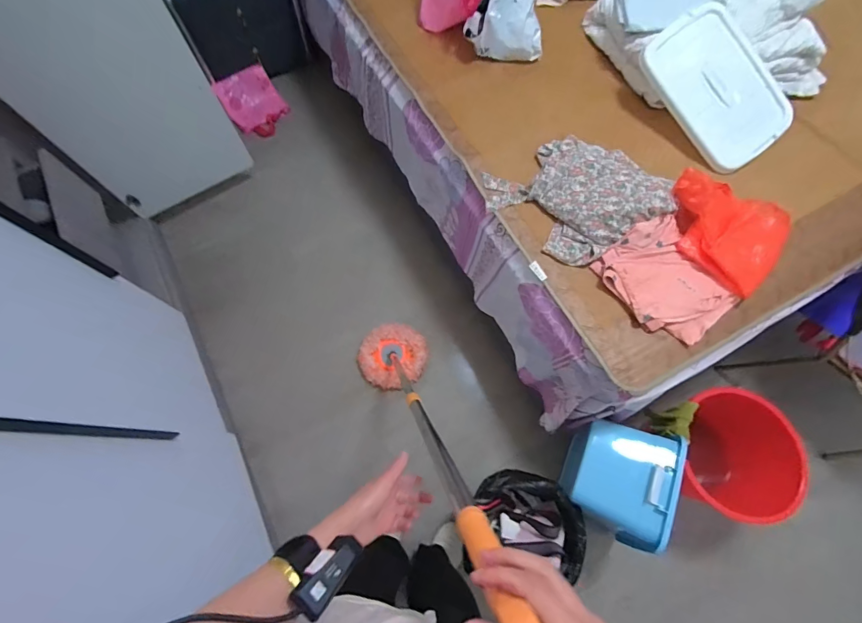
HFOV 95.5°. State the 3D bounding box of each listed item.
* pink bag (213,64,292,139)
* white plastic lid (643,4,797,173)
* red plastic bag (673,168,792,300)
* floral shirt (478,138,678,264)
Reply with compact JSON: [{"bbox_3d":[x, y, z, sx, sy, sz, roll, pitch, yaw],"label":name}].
[{"bbox_3d":[-0.690,-0.812,1.548,0.164,0.199,0.213,42,74,12],"label":"pink bag"},{"bbox_3d":[0.733,-0.568,0.992,0.268,0.019,0.384,-38,94,-2],"label":"white plastic lid"},{"bbox_3d":[0.680,-0.201,0.888,0.225,0.139,0.277,-35,75,-13],"label":"red plastic bag"},{"bbox_3d":[0.355,-0.289,0.925,0.327,0.098,0.322,-35,75,-13],"label":"floral shirt"}]

